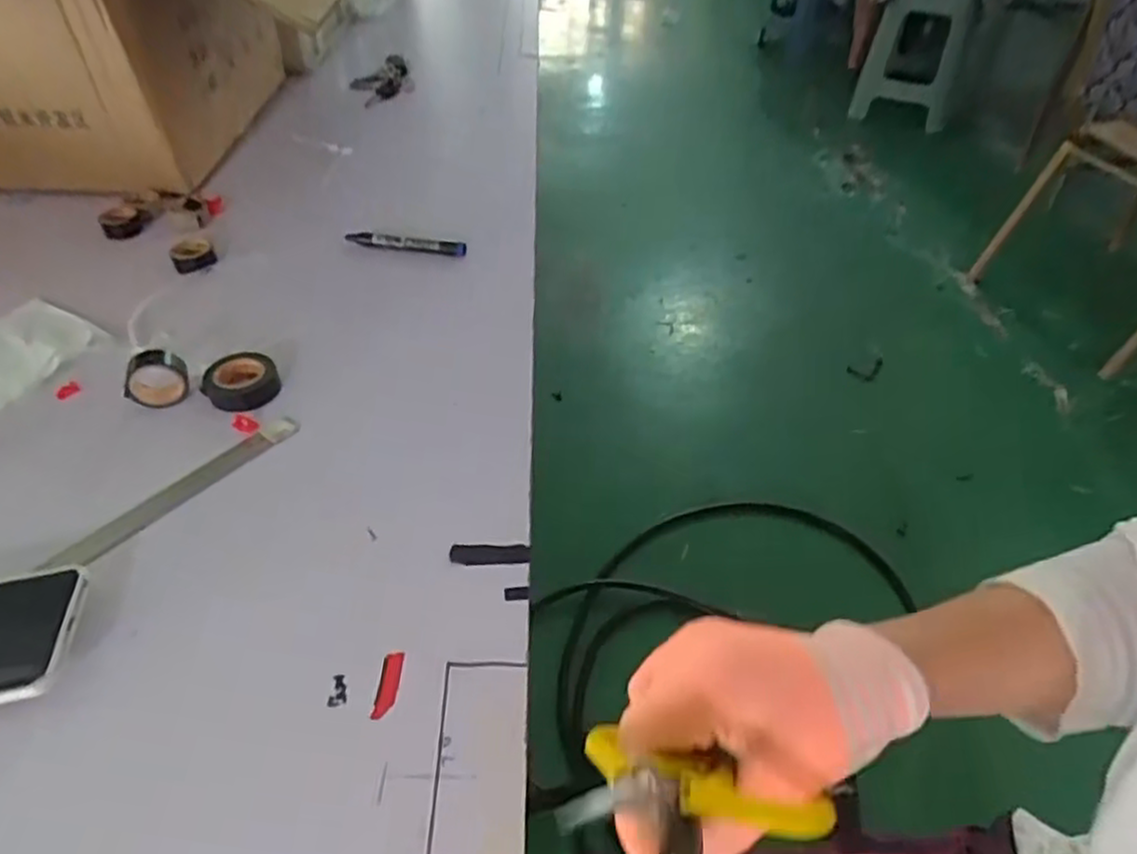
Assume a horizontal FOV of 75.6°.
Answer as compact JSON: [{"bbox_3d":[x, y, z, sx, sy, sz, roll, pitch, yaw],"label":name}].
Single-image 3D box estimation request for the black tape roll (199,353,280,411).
[{"bbox_3d":[-0.254,-0.037,0.567,0.054,0.017,0.054,1,43,-1],"label":"black tape roll"}]

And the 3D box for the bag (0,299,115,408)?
[{"bbox_3d":[-0.451,-0.061,0.600,0.109,0.013,0.112,22,47,20],"label":"bag"}]

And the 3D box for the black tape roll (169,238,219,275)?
[{"bbox_3d":[-0.361,-0.167,0.703,0.039,0.013,0.041,-21,48,-23],"label":"black tape roll"}]

